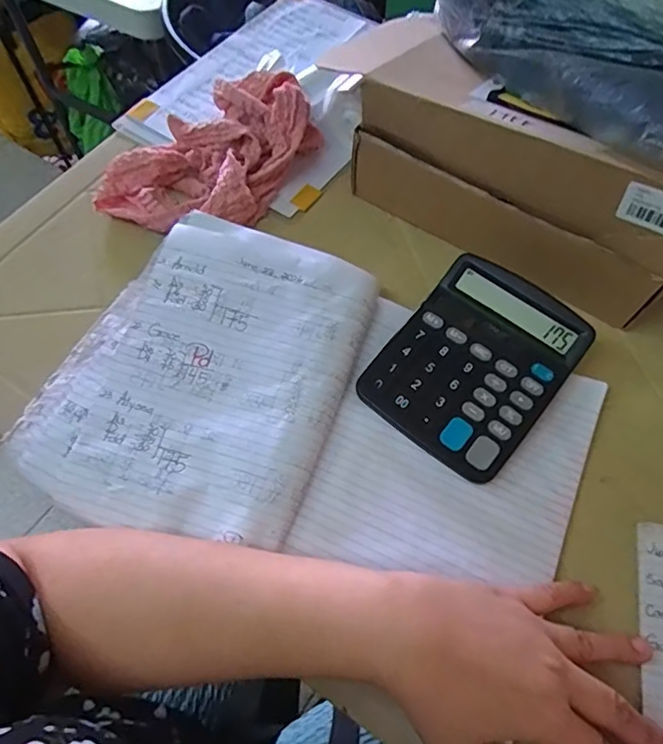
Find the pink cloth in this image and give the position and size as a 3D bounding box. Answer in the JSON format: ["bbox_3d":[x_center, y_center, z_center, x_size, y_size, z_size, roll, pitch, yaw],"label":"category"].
[{"bbox_3d":[-0.104,-0.195,0.485,0.120,0.056,0.184,32,66,15],"label":"pink cloth"}]

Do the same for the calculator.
[{"bbox_3d":[0.106,-0.009,0.402,0.115,0.030,0.149,38,69,14],"label":"calculator"}]

